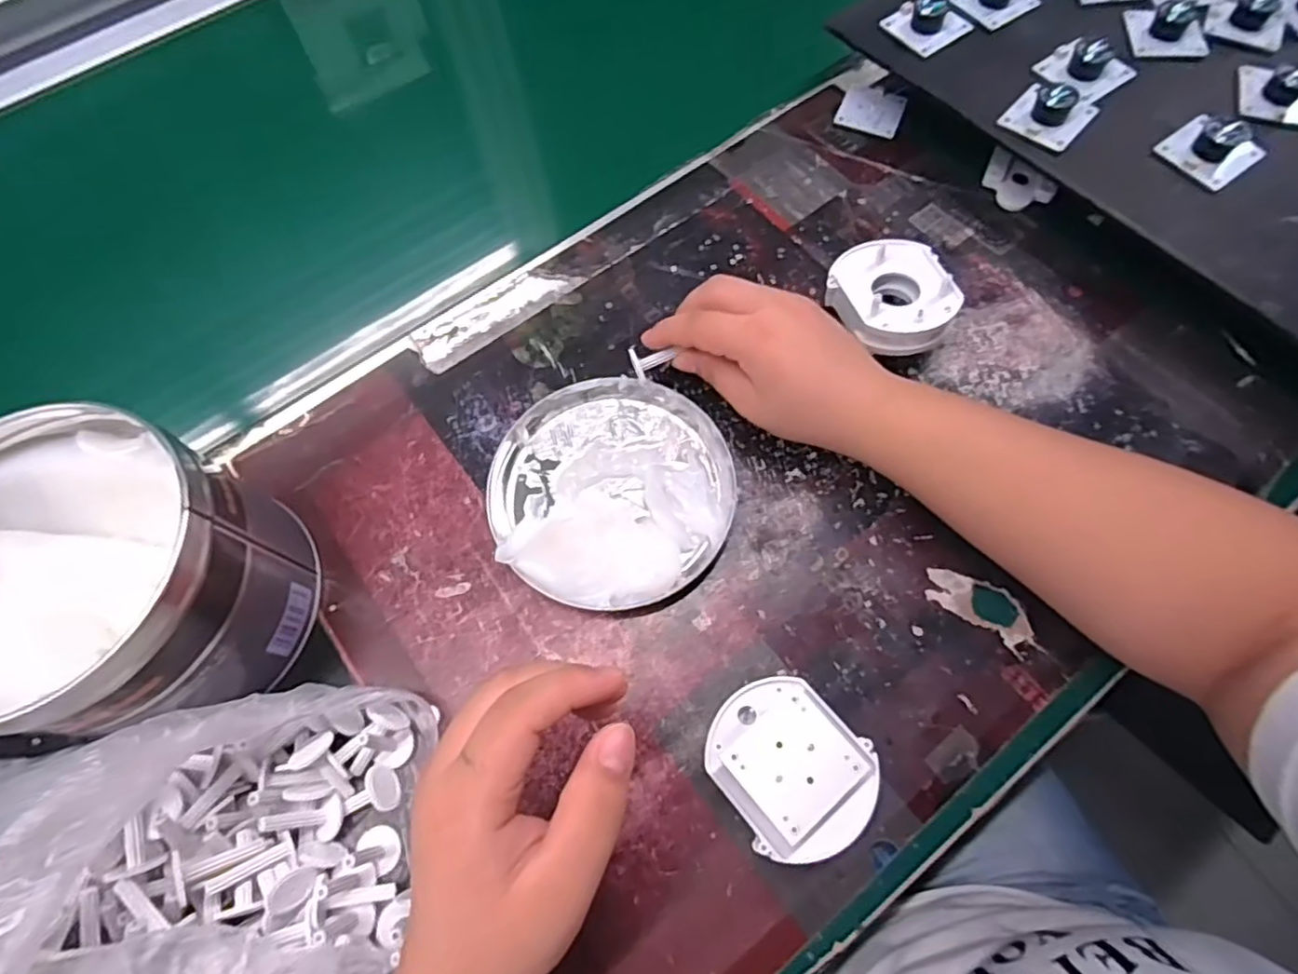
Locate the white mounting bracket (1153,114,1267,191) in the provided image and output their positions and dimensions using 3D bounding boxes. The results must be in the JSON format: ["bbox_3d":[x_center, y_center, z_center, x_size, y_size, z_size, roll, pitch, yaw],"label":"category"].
[{"bbox_3d":[0.325,-0.197,0.370,0.043,0.022,0.043,-31,69,-10],"label":"white mounting bracket"}]

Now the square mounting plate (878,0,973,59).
[{"bbox_3d":[0.186,-0.310,0.426,0.048,0.018,0.043,-30,69,-9],"label":"square mounting plate"}]

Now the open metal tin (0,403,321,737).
[{"bbox_3d":[-0.237,0.047,0.292,0.127,0.101,0.122,0,68,1],"label":"open metal tin"}]

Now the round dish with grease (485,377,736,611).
[{"bbox_3d":[-0.021,-0.001,0.343,0.126,0.029,0.125,0,68,1],"label":"round dish with grease"}]

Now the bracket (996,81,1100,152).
[{"bbox_3d":[0.242,-0.229,0.388,0.043,0.019,0.047,41,75,17],"label":"bracket"}]

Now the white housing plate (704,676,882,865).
[{"bbox_3d":[0.059,0.119,0.279,0.068,0.043,0.059,42,75,16],"label":"white housing plate"}]

